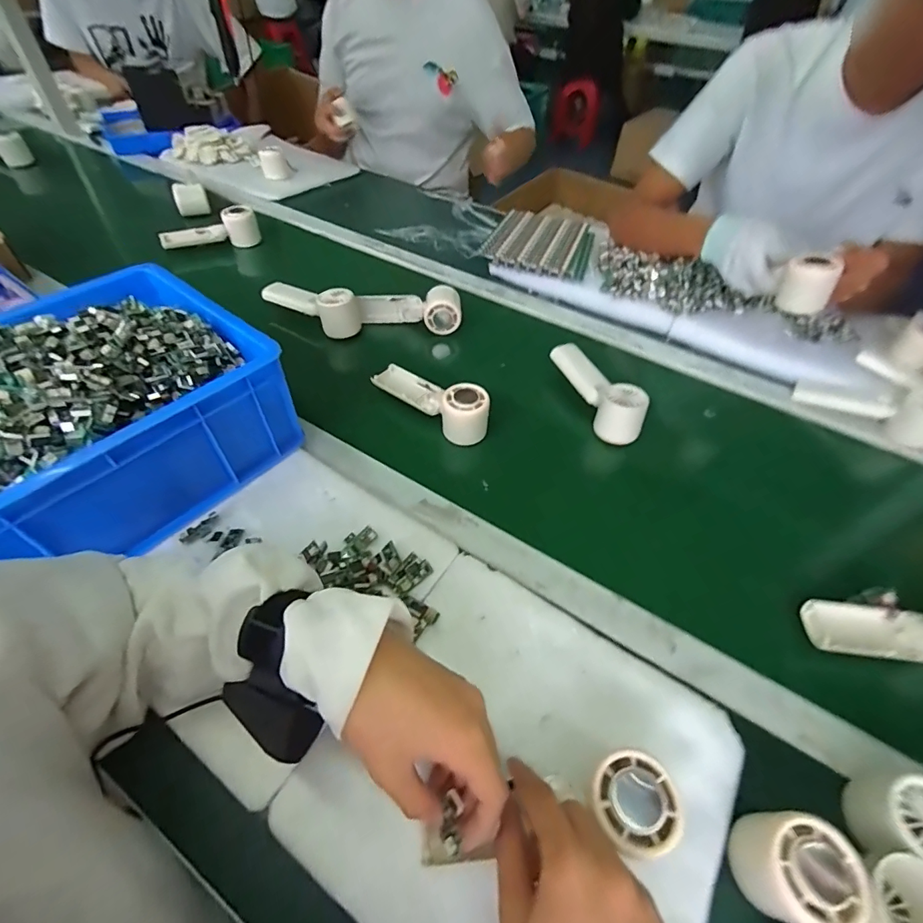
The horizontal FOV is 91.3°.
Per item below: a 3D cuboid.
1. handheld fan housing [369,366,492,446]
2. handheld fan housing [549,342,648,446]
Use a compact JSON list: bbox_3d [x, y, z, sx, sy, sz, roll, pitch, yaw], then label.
[{"bbox_3d":[-0.041,-0.083,0.576,0.164,0.059,0.051,29,55,19],"label":"handheld fan housing"},{"bbox_3d":[0.179,-0.097,0.604,0.048,0.067,0.167,-15,53,-15],"label":"handheld fan housing"}]

